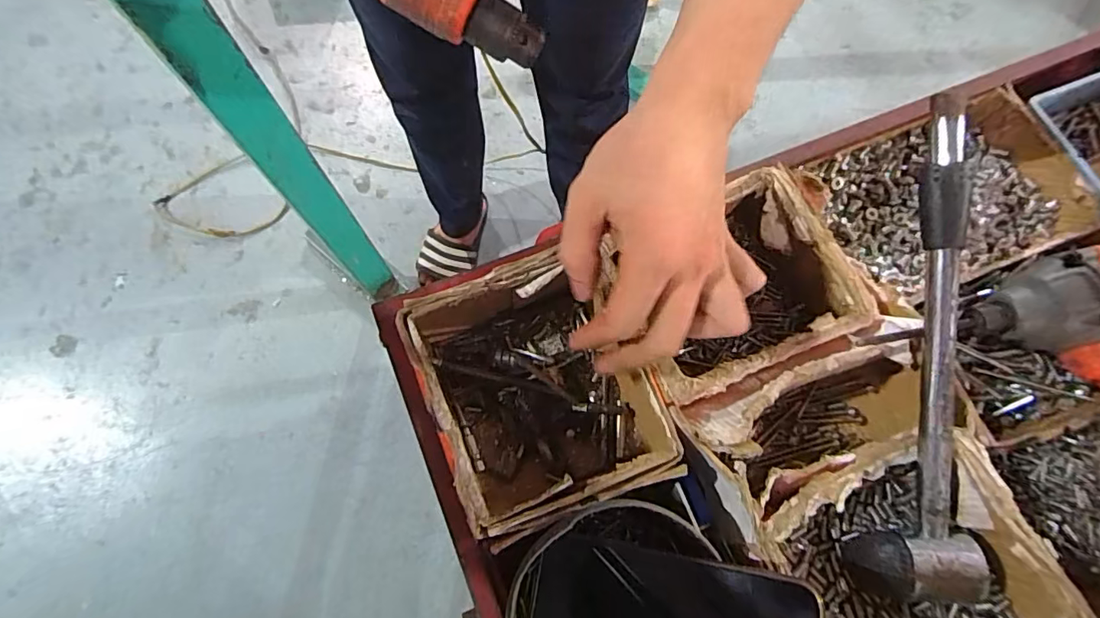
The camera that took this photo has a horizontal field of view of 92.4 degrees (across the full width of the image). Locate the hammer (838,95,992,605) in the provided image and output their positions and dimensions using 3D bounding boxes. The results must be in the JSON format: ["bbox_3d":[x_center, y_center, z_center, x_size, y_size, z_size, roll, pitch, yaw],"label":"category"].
[{"bbox_3d":[0.223,0.026,0.311,0.063,0.050,0.294,3,91,1],"label":"hammer"}]

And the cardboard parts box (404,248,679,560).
[{"bbox_3d":[-0.008,0.052,0.344,0.130,0.066,0.157,-22,75,-8],"label":"cardboard parts box"}]

